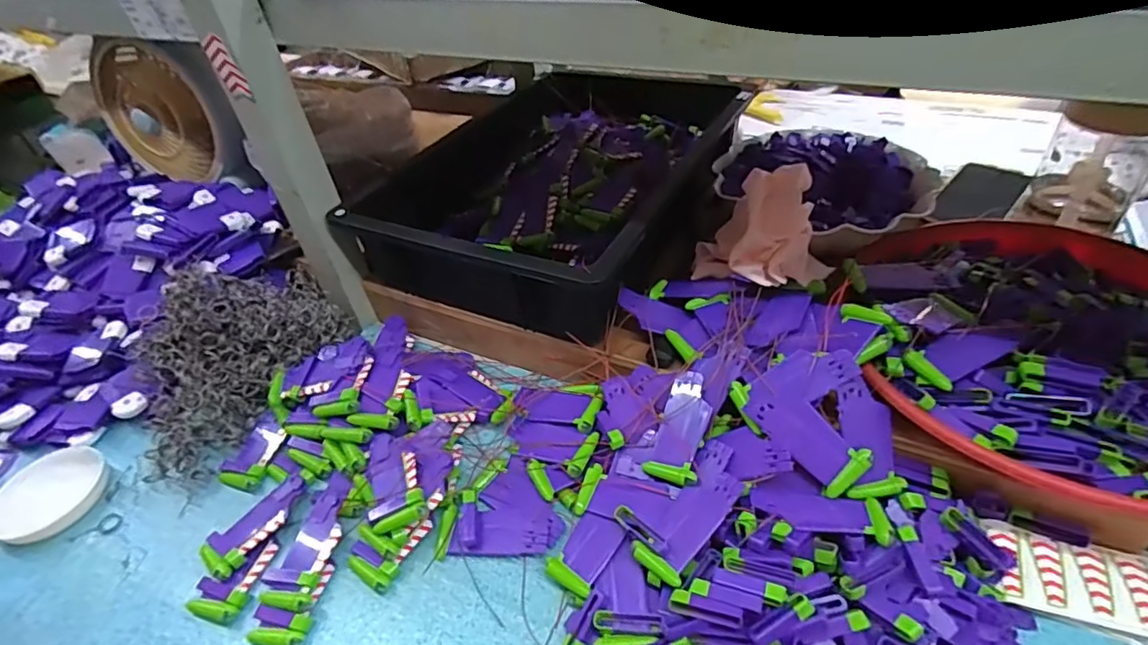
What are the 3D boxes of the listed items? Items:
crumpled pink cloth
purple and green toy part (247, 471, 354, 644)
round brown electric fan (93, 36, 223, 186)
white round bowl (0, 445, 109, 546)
[{"bbox_3d":[0.170,-0.089,0.508,0.113,0.081,0.107,9,44,17],"label":"crumpled pink cloth"},{"bbox_3d":[-0.211,0.185,0.453,0.045,0.020,0.133,1,42,9],"label":"purple and green toy part"},{"bbox_3d":[-0.544,-0.269,0.745,0.176,0.160,0.060,19,48,27],"label":"round brown electric fan"},{"bbox_3d":[-0.481,0.154,0.525,0.091,0.028,0.083,-4,41,4],"label":"white round bowl"}]

